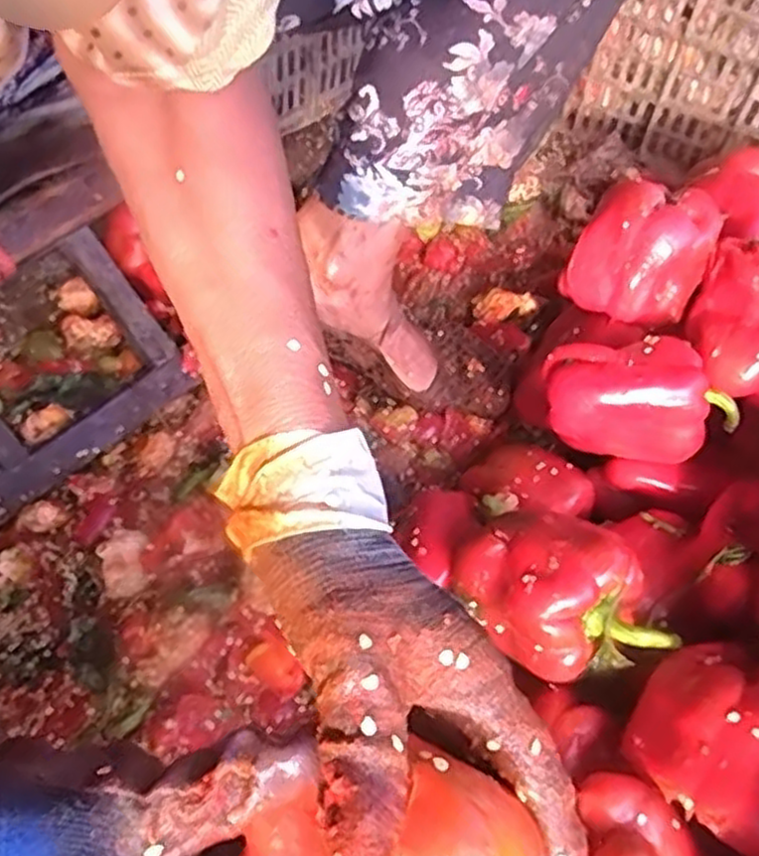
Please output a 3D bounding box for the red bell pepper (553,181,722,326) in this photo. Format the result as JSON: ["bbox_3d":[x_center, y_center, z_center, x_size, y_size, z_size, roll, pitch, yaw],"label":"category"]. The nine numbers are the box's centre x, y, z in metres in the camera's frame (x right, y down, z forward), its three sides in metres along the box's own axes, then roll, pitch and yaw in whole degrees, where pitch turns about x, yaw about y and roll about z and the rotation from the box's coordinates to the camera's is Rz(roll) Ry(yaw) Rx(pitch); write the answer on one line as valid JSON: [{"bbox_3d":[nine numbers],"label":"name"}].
[{"bbox_3d":[0.192,-0.133,0.542,0.090,0.071,0.091,29,56,16],"label":"red bell pepper"}]

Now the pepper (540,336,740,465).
[{"bbox_3d":[0.172,-0.024,0.504,0.124,0.064,0.070,11,53,3],"label":"pepper"}]

